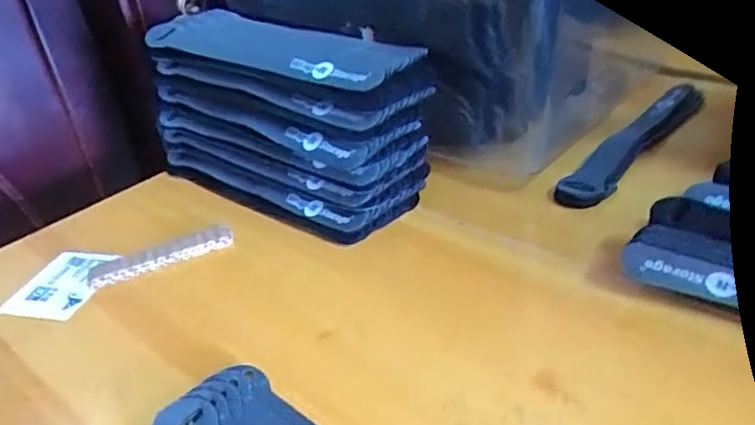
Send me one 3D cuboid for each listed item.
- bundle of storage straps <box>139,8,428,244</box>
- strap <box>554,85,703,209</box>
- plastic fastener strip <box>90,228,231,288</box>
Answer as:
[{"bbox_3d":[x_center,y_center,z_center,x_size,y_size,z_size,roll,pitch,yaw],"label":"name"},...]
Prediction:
[{"bbox_3d":[-0.063,-0.068,0.419,0.204,0.109,0.088,21,41,36],"label":"bundle of storage straps"},{"bbox_3d":[0.182,-0.048,0.421,0.178,0.019,0.026,-31,38,-34],"label":"strap"},{"bbox_3d":[-0.132,0.027,0.374,0.086,0.012,0.020,-15,33,-13],"label":"plastic fastener strip"}]

